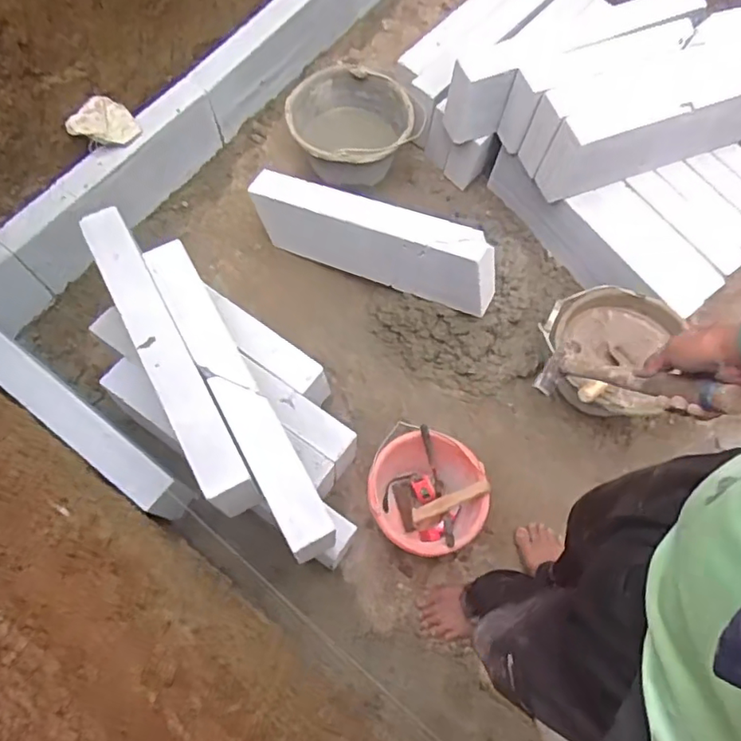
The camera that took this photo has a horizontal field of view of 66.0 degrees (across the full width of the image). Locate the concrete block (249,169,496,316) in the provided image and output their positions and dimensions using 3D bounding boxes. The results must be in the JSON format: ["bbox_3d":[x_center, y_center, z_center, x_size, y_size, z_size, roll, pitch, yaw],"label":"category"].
[{"bbox_3d":[-0.006,-0.308,1.346,0.631,0.213,0.088,22,70,22],"label":"concrete block"}]

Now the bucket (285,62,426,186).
[{"bbox_3d":[-0.044,-0.605,1.506,0.332,0.198,0.279,18,70,6],"label":"bucket"}]

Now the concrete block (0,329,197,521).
[{"bbox_3d":[-0.620,0.096,1.199,0.598,0.212,0.088,37,73,12],"label":"concrete block"}]

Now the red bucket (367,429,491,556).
[{"bbox_3d":[0.115,0.267,1.219,0.236,0.157,0.234,0,69,-1],"label":"red bucket"}]

